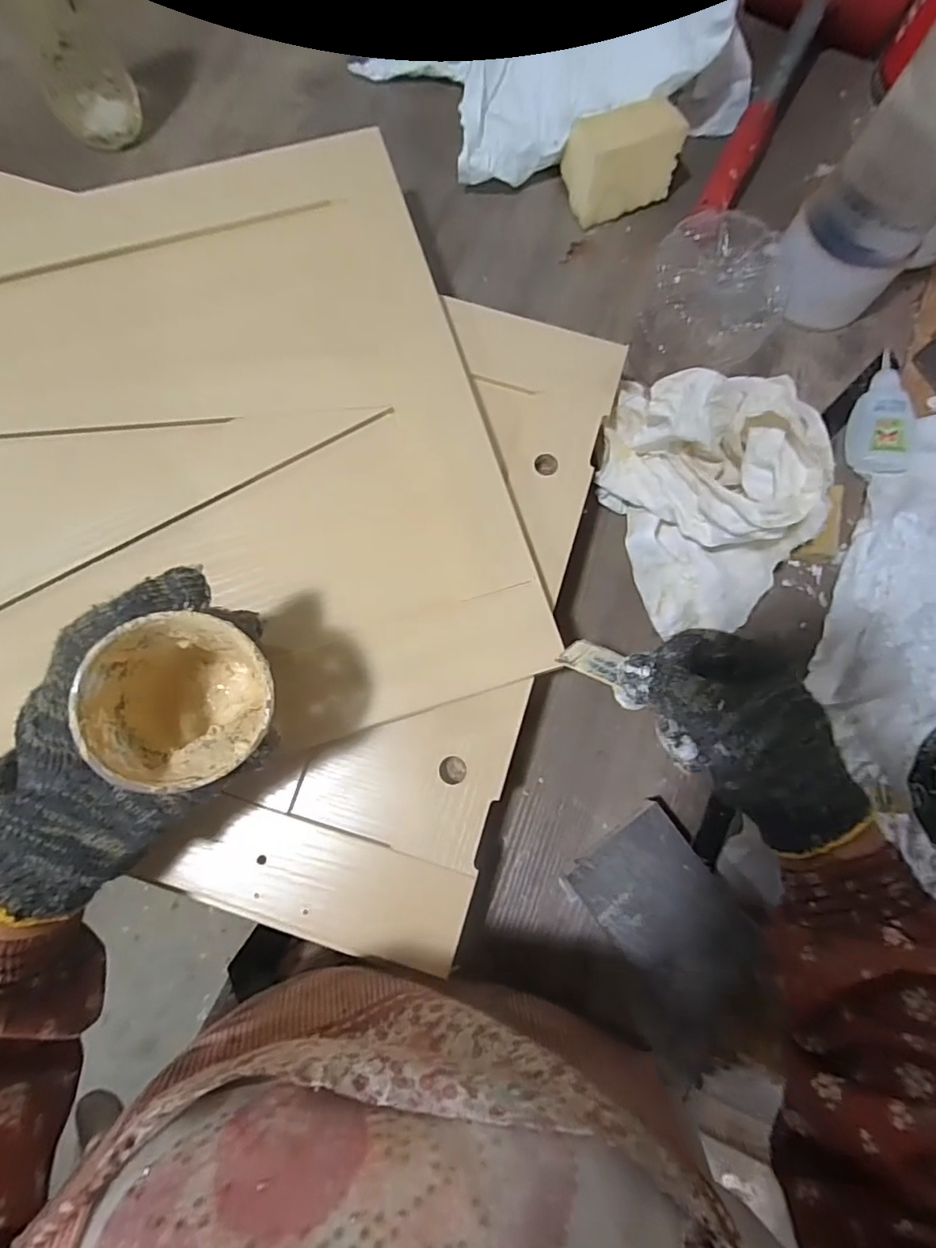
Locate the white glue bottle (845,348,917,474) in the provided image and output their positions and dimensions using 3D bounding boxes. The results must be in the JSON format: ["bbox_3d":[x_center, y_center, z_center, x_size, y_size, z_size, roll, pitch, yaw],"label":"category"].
[{"bbox_3d":[0.297,-0.152,0.388,0.045,0.018,0.095,12,78,2],"label":"white glue bottle"}]

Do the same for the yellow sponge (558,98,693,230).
[{"bbox_3d":[0.117,-0.355,0.412,0.079,0.056,0.055,-22,79,-5],"label":"yellow sponge"}]

